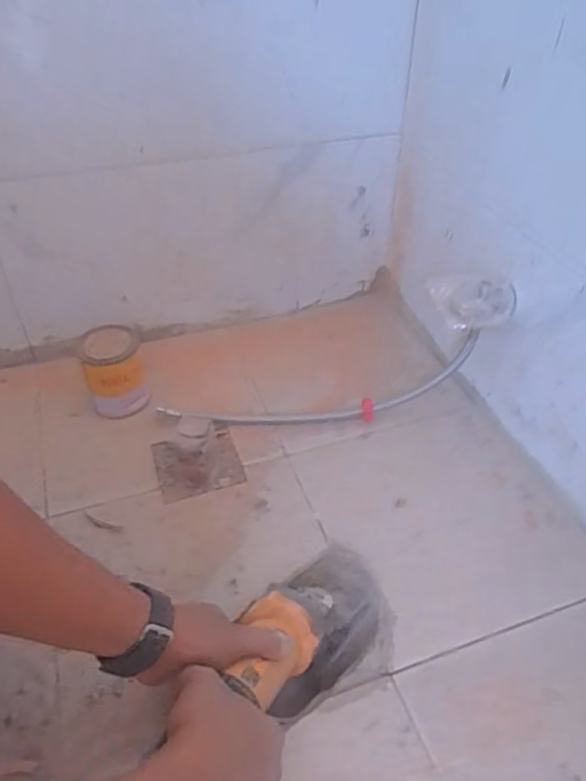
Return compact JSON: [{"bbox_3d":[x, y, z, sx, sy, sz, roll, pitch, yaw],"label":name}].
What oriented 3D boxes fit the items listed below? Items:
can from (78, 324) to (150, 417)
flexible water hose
[{"bbox_3d":[-0.244,-0.023,0.827,0.076,0.096,0.077,0,41,0],"label":"can"},{"bbox_3d":[0.034,-0.012,0.802,0.434,0.113,0.056,-6,42,-7],"label":"flexible water hose"}]

